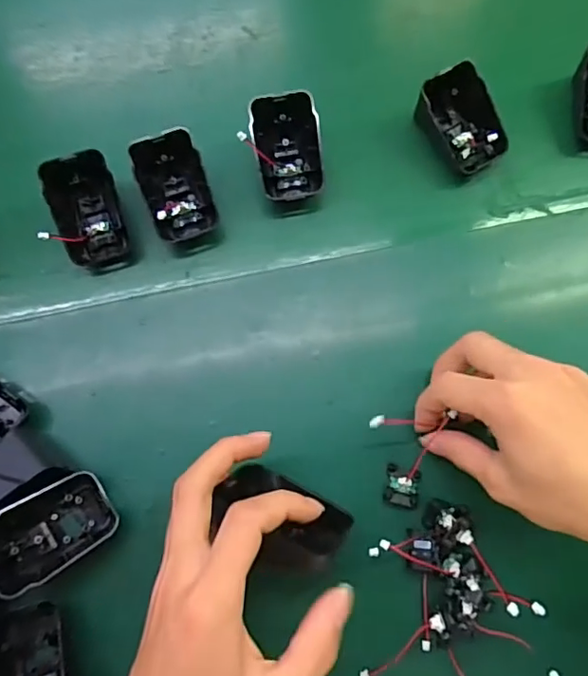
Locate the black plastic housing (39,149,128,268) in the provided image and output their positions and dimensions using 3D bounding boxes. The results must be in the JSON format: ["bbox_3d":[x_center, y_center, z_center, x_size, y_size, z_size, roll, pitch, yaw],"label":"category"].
[{"bbox_3d":[-0.140,-0.085,0.369,0.041,0.035,0.066,-10,82,-2],"label":"black plastic housing"}]

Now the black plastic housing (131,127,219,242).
[{"bbox_3d":[-0.078,-0.099,0.368,0.047,0.035,0.069,-21,77,-4],"label":"black plastic housing"}]

